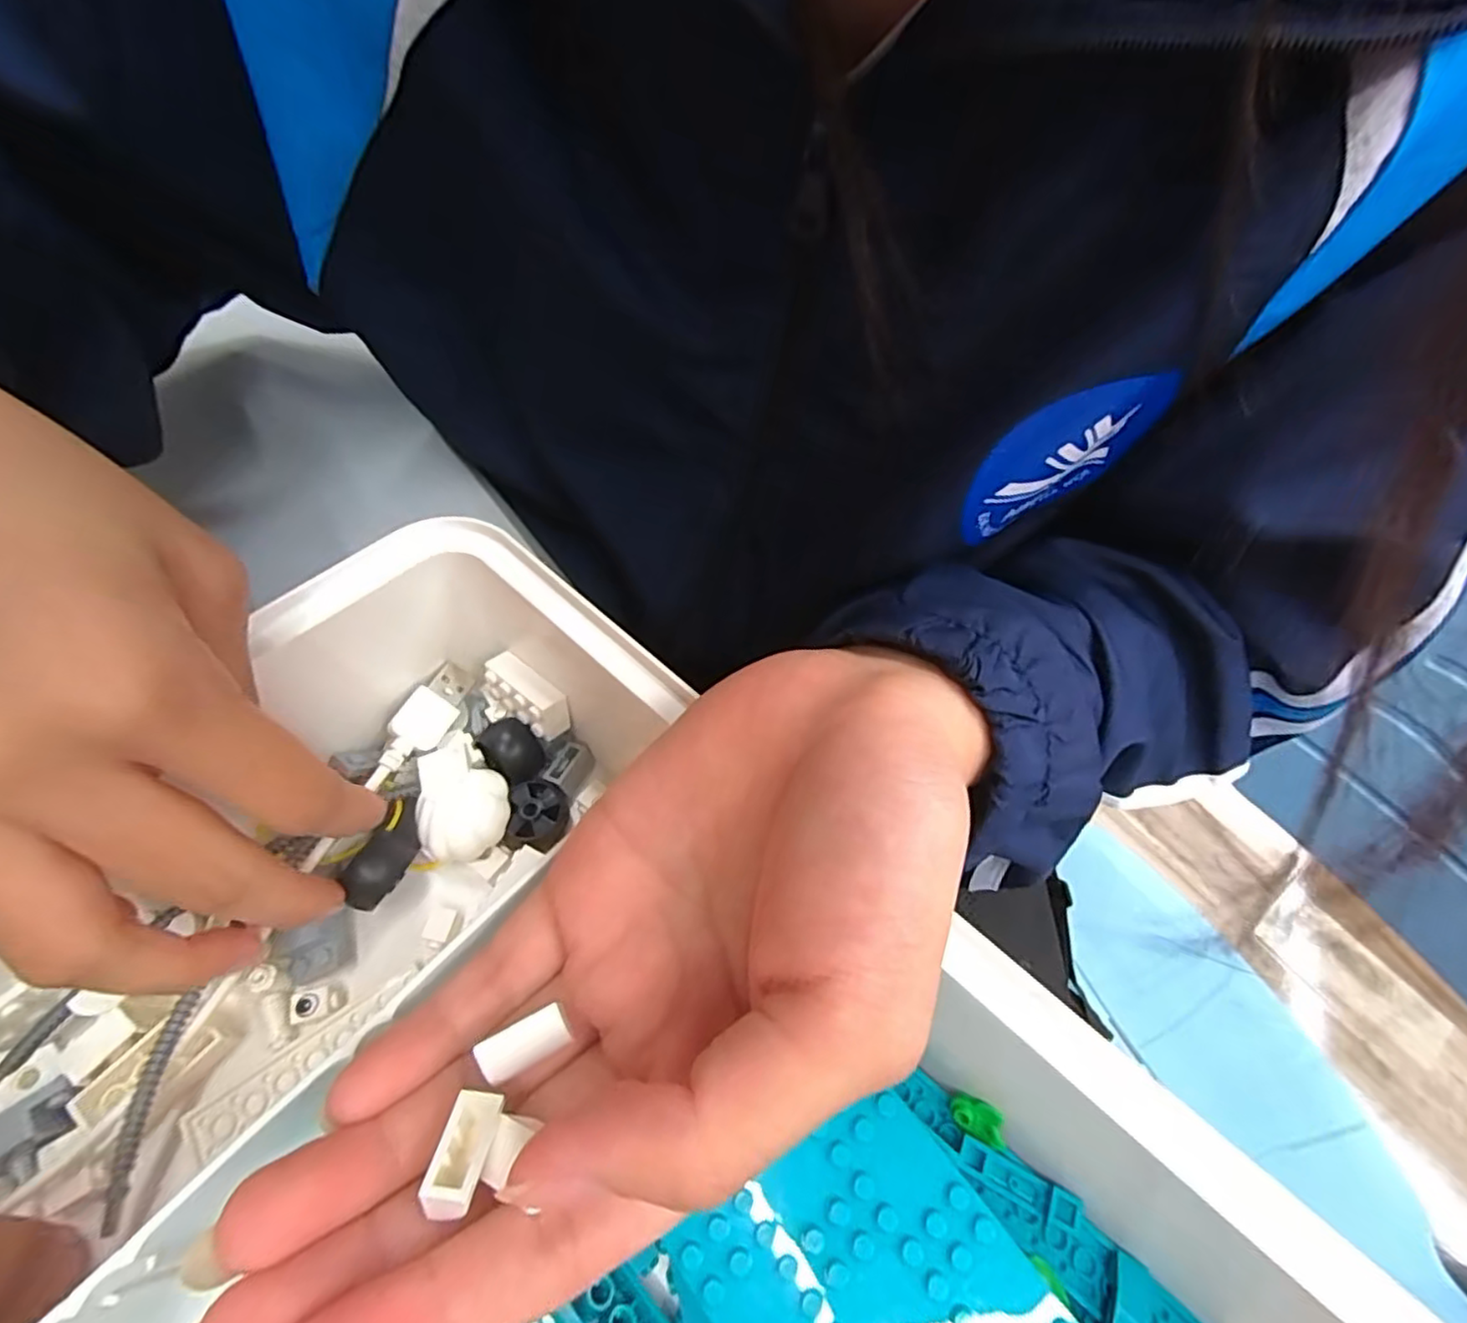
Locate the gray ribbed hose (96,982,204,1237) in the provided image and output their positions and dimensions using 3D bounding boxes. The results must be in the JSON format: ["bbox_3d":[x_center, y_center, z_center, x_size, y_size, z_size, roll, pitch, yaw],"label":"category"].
[{"bbox_3d":[-0.146,0.111,0.164,0.004,0.005,0.053,8,72,2],"label":"gray ribbed hose"}]

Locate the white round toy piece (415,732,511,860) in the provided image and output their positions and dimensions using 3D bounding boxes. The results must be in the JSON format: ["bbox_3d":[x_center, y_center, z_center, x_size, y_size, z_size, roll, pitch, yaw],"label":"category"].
[{"bbox_3d":[-0.089,0.047,0.215,0.028,0.025,0.035,-35,66,-23],"label":"white round toy piece"}]

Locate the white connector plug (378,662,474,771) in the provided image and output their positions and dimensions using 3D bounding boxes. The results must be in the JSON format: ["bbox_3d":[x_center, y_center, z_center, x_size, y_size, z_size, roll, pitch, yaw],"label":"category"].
[{"bbox_3d":[-0.101,0.018,0.218,0.015,0.008,0.039,15,58,6],"label":"white connector plug"}]

